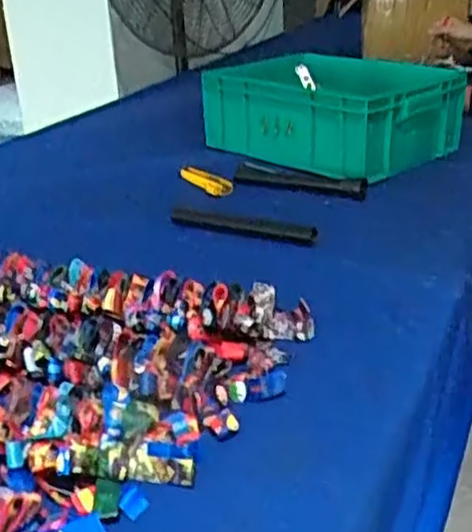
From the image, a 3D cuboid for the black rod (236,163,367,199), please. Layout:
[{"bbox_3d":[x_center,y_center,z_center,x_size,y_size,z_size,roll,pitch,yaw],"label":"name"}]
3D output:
[{"bbox_3d":[0.101,-0.138,1.185,0.216,0.025,0.030,8,27,22],"label":"black rod"}]

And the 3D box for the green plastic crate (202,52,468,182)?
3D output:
[{"bbox_3d":[0.170,-0.276,1.348,0.397,0.160,0.275,20,33,41],"label":"green plastic crate"}]

